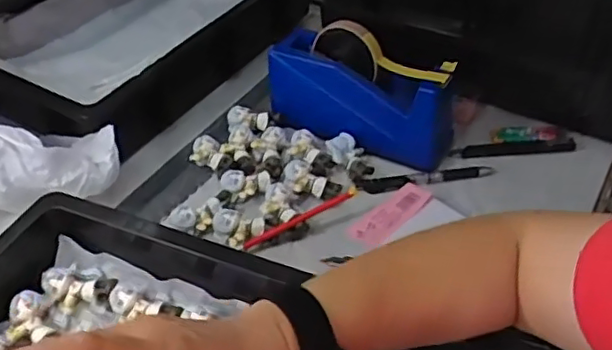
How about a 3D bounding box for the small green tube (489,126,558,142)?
[{"bbox_3d":[0.227,-0.043,0.633,0.067,0.009,0.017,3,45,7],"label":"small green tube"}]

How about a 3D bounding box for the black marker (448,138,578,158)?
[{"bbox_3d":[0.214,-0.026,0.629,0.123,0.017,0.016,-2,44,2],"label":"black marker"}]

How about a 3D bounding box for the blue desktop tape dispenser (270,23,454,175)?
[{"bbox_3d":[0.054,-0.088,0.631,0.202,0.109,0.060,23,50,24],"label":"blue desktop tape dispenser"}]

